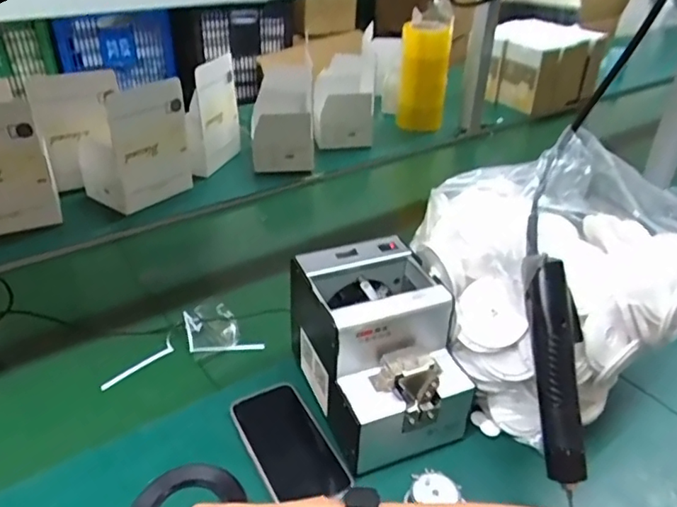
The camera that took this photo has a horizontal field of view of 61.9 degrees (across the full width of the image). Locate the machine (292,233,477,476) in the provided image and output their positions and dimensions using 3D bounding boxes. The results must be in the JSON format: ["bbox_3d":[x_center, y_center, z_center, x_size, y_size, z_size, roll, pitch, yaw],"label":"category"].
[{"bbox_3d":[0.043,0.091,0.575,0.129,0.134,0.171,-13,36,-20],"label":"machine"}]

